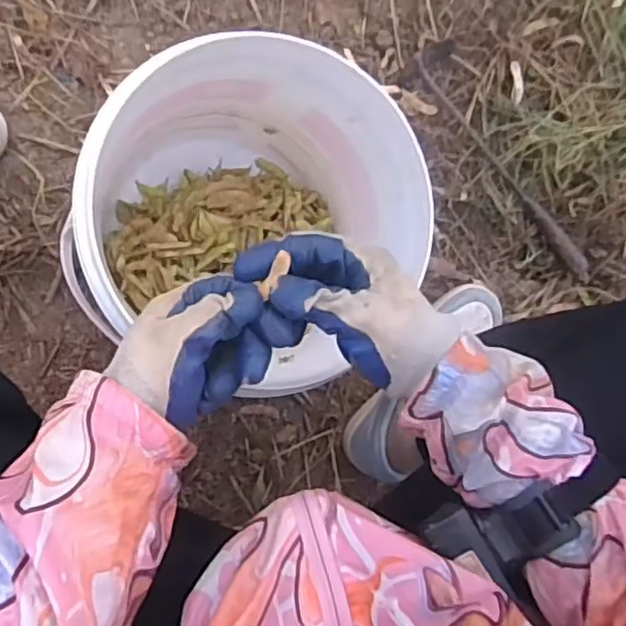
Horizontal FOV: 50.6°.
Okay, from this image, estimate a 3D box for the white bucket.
[{"bbox_3d":[-0.054,-0.086,0.592,0.260,0.252,0.236,23,86,-9],"label":"white bucket"}]

